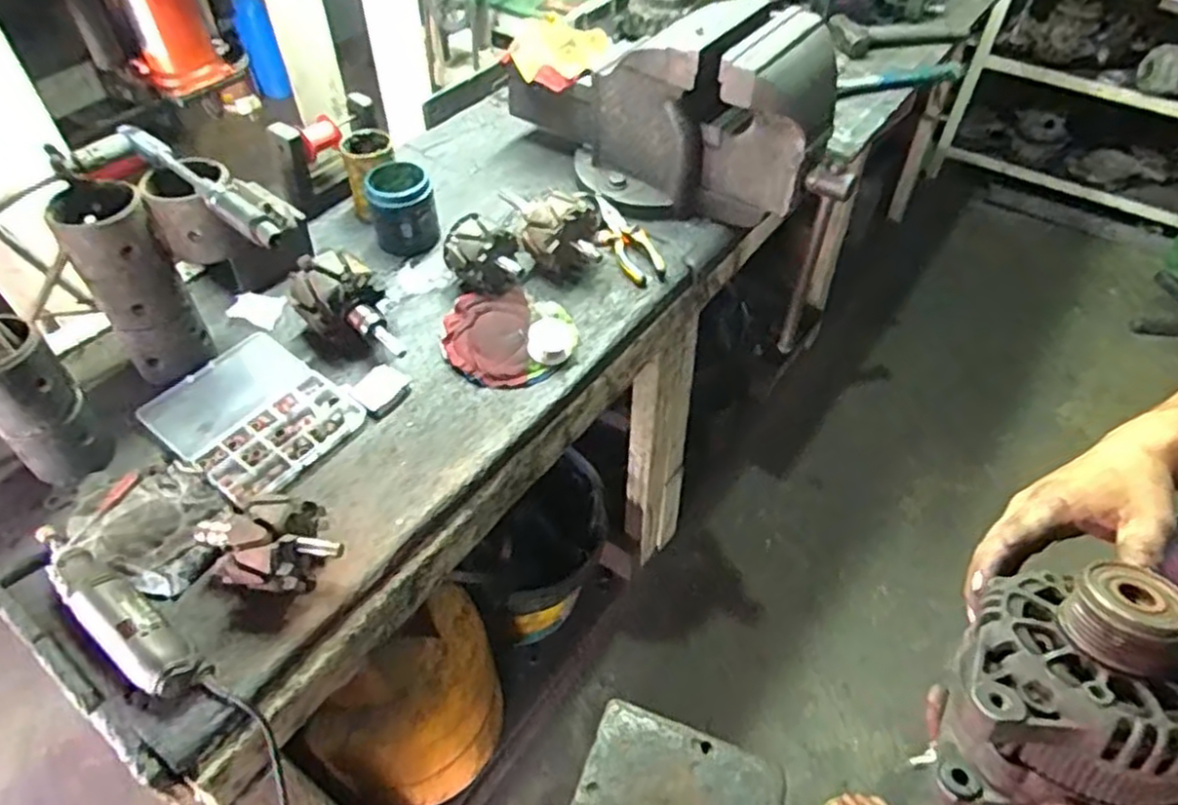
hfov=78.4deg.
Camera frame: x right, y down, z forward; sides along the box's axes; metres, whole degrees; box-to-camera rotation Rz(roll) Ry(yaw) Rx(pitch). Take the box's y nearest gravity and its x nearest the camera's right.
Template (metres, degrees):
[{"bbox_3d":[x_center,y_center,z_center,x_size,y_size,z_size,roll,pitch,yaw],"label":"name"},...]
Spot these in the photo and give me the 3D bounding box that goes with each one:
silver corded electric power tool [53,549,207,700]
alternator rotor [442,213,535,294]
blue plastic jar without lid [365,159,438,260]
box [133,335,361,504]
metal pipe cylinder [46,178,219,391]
[{"bbox_3d":[-0.431,0.199,0.665,0.198,0.041,0.051,31,55,24],"label":"silver corded electric power tool"},{"bbox_3d":[-0.141,-0.199,0.992,0.118,0.077,0.085,6,49,5],"label":"alternator rotor"},{"bbox_3d":[-0.267,-0.277,1.038,0.086,0.098,0.094,-13,50,-11],"label":"blue plastic jar without lid"},{"bbox_3d":[-0.392,0.010,0.842,0.197,0.027,0.174,31,55,24],"label":"box"},{"bbox_3d":[-0.507,-0.128,0.822,0.089,0.222,0.084,-28,54,-22],"label":"metal pipe cylinder"}]

